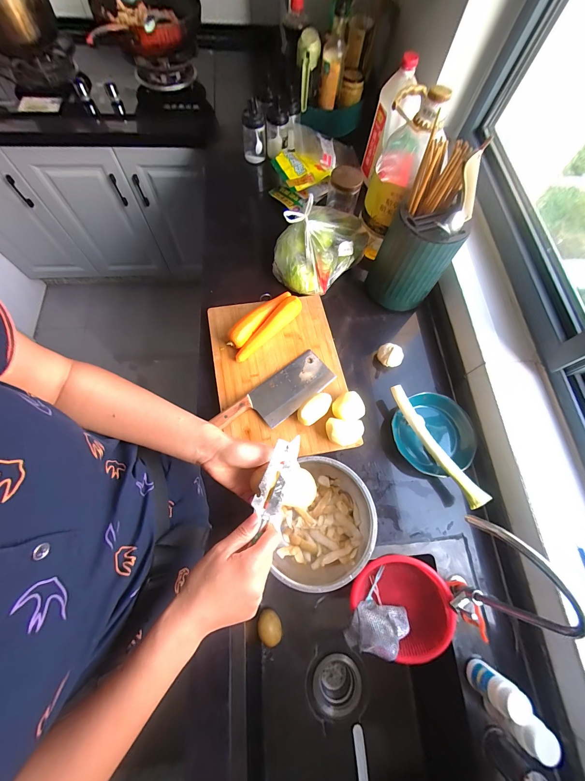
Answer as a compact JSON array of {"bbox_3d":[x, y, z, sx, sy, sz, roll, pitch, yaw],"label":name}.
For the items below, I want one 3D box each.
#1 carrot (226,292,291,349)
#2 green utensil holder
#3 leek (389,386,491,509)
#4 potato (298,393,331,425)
[{"bbox_3d":[-0.075,-0.165,0.646,0.043,0.040,0.186,35,72,10],"label":"carrot"},{"bbox_3d":[0.259,-0.278,0.638,0.115,0.195,0.118,-16,71,-8],"label":"green utensil holder"},{"bbox_3d":[0.278,0.102,0.577,0.031,0.028,0.260,-27,73,-12],"label":"leek"},{"bbox_3d":[0.044,0.037,0.581,0.076,0.038,0.040,-38,76,-15],"label":"potato"}]

